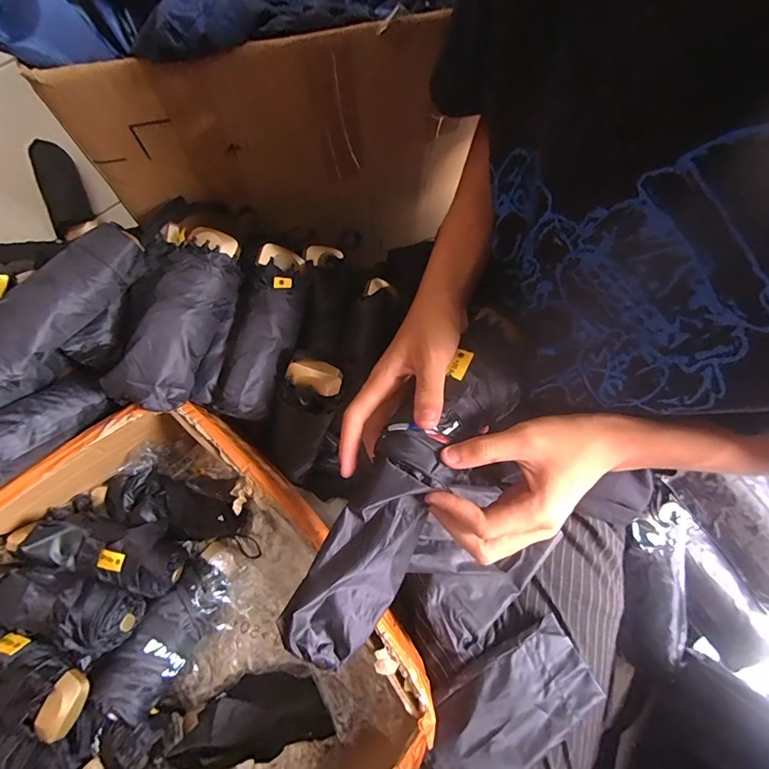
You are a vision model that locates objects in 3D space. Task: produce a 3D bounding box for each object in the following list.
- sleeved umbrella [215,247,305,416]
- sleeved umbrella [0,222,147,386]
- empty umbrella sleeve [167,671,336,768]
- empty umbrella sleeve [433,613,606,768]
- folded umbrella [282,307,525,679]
[{"bbox_3d":[-0.115,-0.055,0.406,0.052,0.035,0.171,14,72,3],"label":"sleeved umbrella"},{"bbox_3d":[-0.287,-0.071,0.376,0.058,0.048,0.170,30,73,8],"label":"sleeved umbrella"},{"bbox_3d":[-0.132,0.343,0.431,0.151,0.041,0.071,-10,72,-5],"label":"empty umbrella sleeve"},{"bbox_3d":[0.110,0.284,0.372,0.157,0.022,0.074,-32,76,-11],"label":"empty umbrella sleeve"},{"bbox_3d":[0.022,0.072,0.319,0.073,0.074,0.286,33,82,9],"label":"folded umbrella"}]

